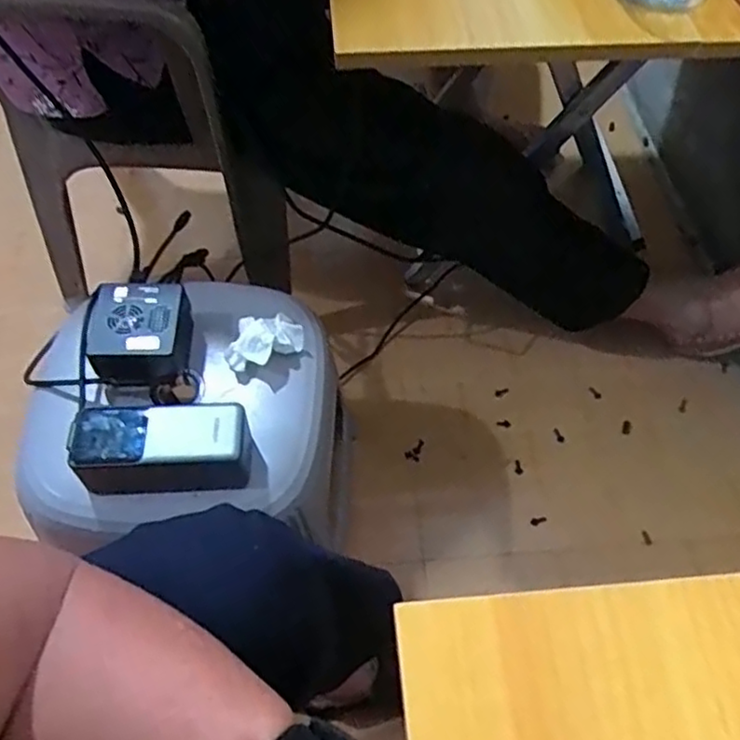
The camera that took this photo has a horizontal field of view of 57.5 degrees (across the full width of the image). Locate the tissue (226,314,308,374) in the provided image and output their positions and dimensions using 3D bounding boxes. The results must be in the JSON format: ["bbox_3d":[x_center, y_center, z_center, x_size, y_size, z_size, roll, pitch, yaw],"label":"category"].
[{"bbox_3d":[-0.095,-0.029,0.605,0.070,0.022,0.044,-13,60,-9],"label":"tissue"}]

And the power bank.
[{"bbox_3d":[-0.163,0.059,0.524,0.135,0.042,0.063,-3,59,-3],"label":"power bank"}]

